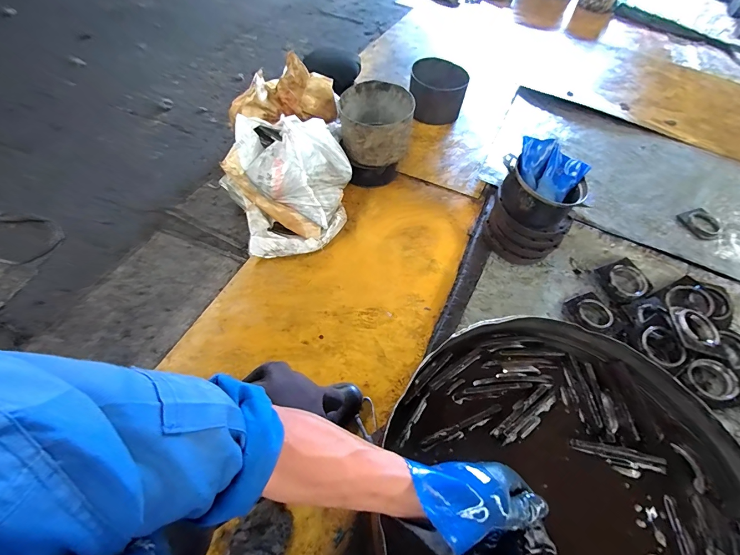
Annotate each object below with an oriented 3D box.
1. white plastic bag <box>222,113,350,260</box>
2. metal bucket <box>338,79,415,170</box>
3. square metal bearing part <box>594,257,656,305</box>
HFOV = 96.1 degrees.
[{"bbox_3d":[-0.279,-0.335,1.200,0.453,0.272,0.428,-9,58,-10],"label":"white plastic bag"},{"bbox_3d":[0.021,-0.611,1.335,0.280,0.180,0.272,2,57,-3],"label":"metal bucket"},{"bbox_3d":[0.894,0.011,1.170,0.146,0.041,0.148,-15,61,-13],"label":"square metal bearing part"}]

